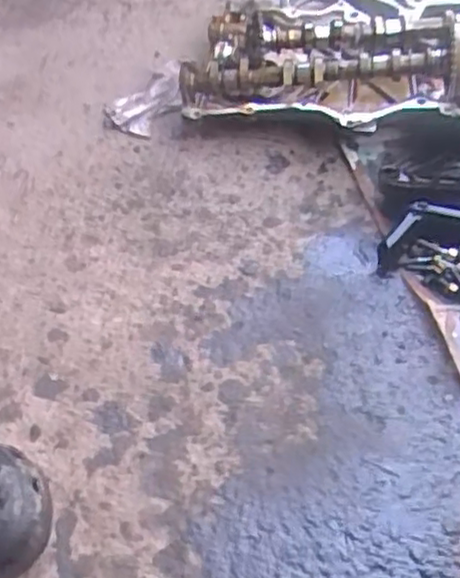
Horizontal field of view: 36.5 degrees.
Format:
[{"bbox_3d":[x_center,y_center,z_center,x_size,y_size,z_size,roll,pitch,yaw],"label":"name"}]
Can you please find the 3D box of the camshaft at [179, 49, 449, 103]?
[{"bbox_3d":[0.082,-0.245,0.779,0.301,0.039,0.033,1,49,21],"label":"camshaft"}]

